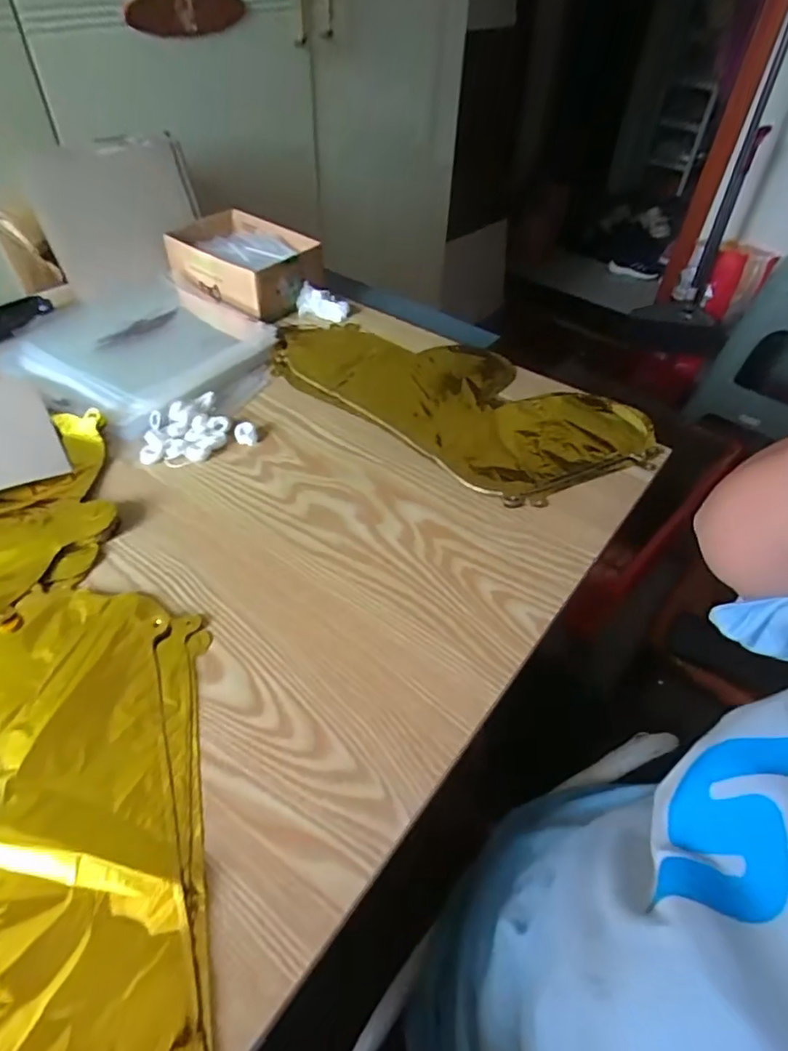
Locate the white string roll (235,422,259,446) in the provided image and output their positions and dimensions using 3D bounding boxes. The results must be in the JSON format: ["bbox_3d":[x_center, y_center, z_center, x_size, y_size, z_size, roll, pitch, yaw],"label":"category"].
[{"bbox_3d":[-0.149,-0.092,0.583,0.022,0.015,0.021,2,46,-2],"label":"white string roll"}]

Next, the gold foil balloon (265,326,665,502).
[{"bbox_3d":[0.063,-0.155,0.662,0.421,0.010,0.216,34,53,26],"label":"gold foil balloon"}]

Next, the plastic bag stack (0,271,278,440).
[{"bbox_3d":[-0.289,-0.210,0.674,0.272,0.028,0.243,24,49,18],"label":"plastic bag stack"}]

